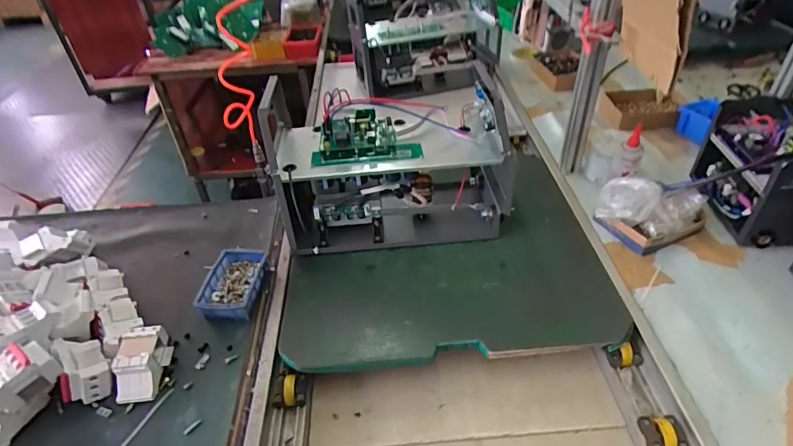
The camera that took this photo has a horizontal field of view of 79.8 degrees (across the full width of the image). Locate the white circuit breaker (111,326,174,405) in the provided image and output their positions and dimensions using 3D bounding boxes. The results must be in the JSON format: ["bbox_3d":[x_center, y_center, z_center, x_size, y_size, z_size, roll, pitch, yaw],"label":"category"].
[{"bbox_3d":[-0.398,0.220,0.743,0.063,0.059,0.104,-5,41,-3],"label":"white circuit breaker"}]

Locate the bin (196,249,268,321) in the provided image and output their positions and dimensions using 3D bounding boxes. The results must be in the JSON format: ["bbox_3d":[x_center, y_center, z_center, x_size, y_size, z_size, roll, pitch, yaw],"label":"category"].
[{"bbox_3d":[-0.301,0.114,0.872,0.101,0.042,0.148,1,41,4],"label":"bin"}]

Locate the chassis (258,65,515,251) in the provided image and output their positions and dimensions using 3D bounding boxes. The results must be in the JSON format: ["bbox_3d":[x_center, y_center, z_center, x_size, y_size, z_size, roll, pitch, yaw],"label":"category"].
[{"bbox_3d":[-0.011,-0.126,0.935,0.437,0.292,0.214,-5,41,-3],"label":"chassis"}]

